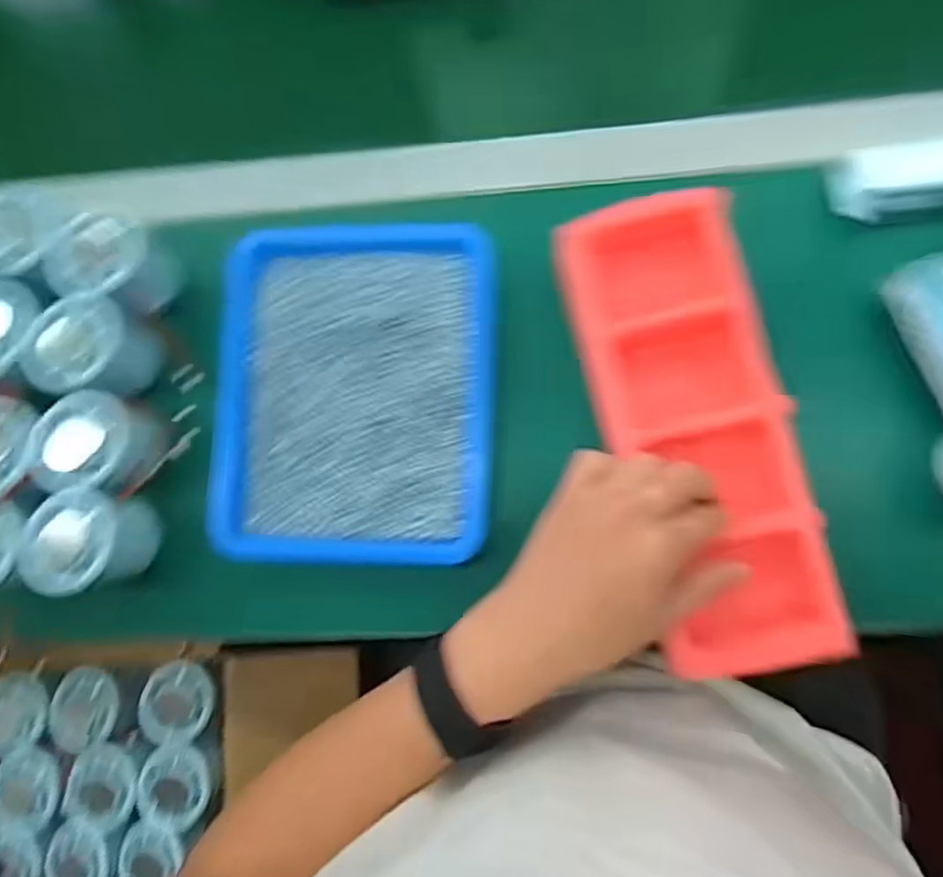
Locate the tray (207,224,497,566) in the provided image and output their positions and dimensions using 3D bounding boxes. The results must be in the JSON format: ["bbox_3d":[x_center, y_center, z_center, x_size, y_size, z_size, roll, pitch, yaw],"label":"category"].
[{"bbox_3d":[-0.076,-0.034,0.423,0.179,0.031,0.226,2,85,9],"label":"tray"}]

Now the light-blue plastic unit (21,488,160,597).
[{"bbox_3d":[-0.239,0.064,0.404,0.058,0.052,0.059,8,81,8],"label":"light-blue plastic unit"}]

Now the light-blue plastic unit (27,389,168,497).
[{"bbox_3d":[-0.237,0.005,0.410,0.056,0.051,0.060,5,81,8],"label":"light-blue plastic unit"}]

